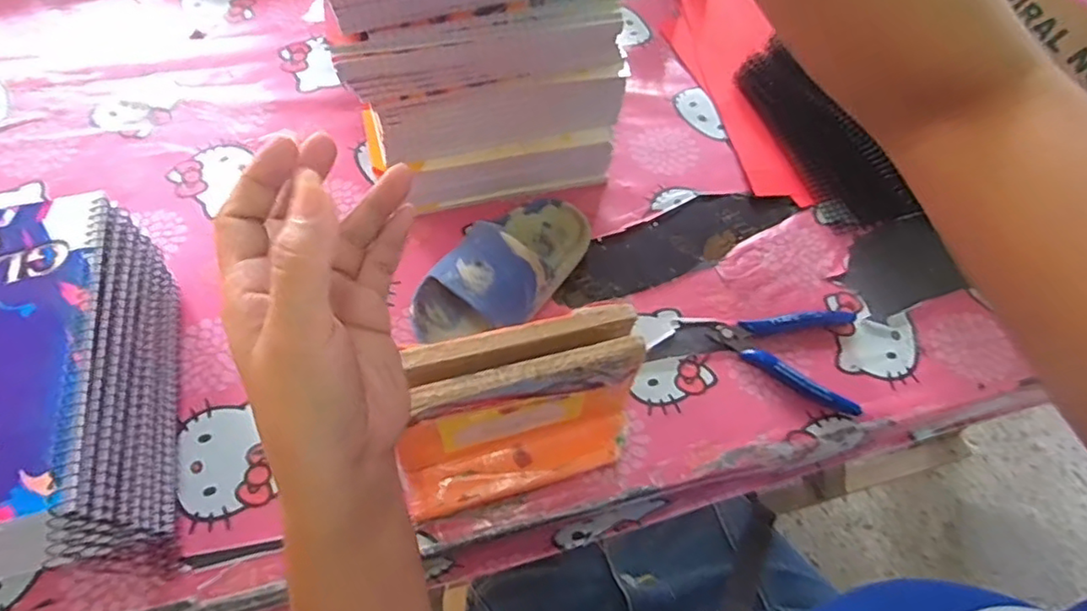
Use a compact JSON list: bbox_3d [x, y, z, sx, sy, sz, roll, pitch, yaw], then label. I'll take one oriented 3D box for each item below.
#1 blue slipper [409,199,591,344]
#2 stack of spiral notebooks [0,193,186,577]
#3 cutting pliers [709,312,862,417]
[{"bbox_3d":[-0.026,-0.033,0.473,0.077,0.061,0.169,34,63,15],"label":"blue slipper"},{"bbox_3d":[-0.317,0.063,0.365,0.166,0.120,0.214,-8,62,-9],"label":"stack of spiral notebooks"},{"bbox_3d":[0.201,0.045,0.468,0.122,0.011,0.087,-7,60,-8],"label":"cutting pliers"}]

